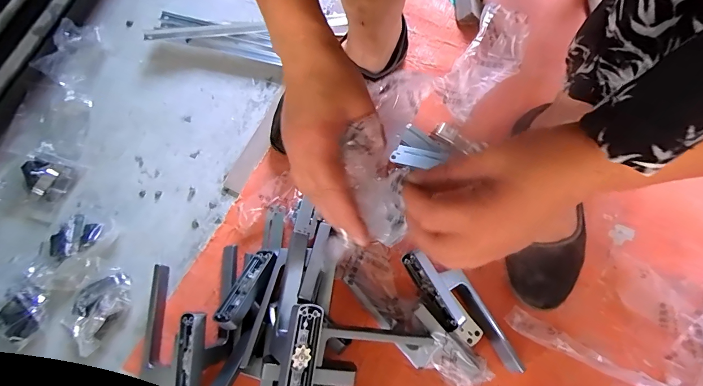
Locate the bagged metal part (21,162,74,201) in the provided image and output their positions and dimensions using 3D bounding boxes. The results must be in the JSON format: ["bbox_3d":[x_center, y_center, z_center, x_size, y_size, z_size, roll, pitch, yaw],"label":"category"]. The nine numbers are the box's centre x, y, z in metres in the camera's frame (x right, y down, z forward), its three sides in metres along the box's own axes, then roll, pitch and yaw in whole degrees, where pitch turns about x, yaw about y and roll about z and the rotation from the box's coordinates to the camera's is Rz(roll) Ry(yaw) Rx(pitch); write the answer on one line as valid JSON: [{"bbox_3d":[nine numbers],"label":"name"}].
[{"bbox_3d":[-0.424,-0.018,0.488,0.061,0.021,0.049,12,74,4],"label":"bagged metal part"}]

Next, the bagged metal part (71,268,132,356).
[{"bbox_3d":[-0.313,0.140,0.437,0.053,0.025,0.090,24,75,7],"label":"bagged metal part"}]

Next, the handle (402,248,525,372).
[{"bbox_3d":[0.128,0.140,0.418,0.055,0.044,0.171,-34,76,-9],"label":"handle"}]

